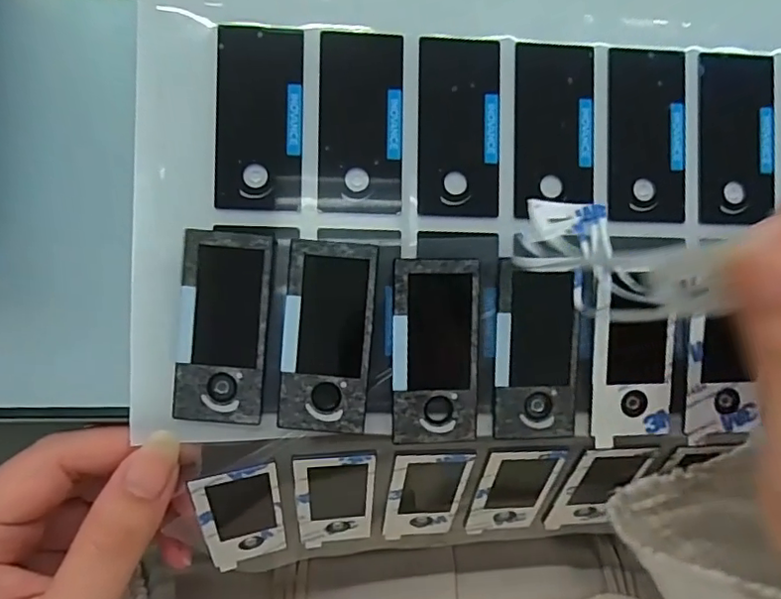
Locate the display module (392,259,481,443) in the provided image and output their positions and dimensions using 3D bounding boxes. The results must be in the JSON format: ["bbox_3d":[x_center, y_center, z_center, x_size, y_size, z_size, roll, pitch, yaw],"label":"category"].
[{"bbox_3d":[0.015,0.017,0.181,0.027,0.006,0.057,-1,88,-5],"label":"display module"}]

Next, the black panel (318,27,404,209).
[{"bbox_3d":[-0.010,-0.058,0.187,0.027,0.004,0.058,0,88,-5],"label":"black panel"}]

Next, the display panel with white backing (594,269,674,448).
[{"bbox_3d":[0.080,0.019,0.189,0.026,0.008,0.056,-4,89,-5],"label":"display panel with white backing"}]

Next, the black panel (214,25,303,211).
[{"bbox_3d":[-0.042,-0.059,0.184,0.027,0.004,0.059,1,88,-5],"label":"black panel"}]

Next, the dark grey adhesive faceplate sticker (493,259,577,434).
[{"bbox_3d":[0.048,0.017,0.184,0.027,0.007,0.055,-1,89,-5],"label":"dark grey adhesive faceplate sticker"}]

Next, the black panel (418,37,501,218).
[{"bbox_3d":[0.023,-0.058,0.190,0.027,0.004,0.059,0,88,-5],"label":"black panel"}]

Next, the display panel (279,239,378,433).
[{"bbox_3d":[-0.020,0.012,0.180,0.027,0.007,0.059,4,88,-5],"label":"display panel"}]

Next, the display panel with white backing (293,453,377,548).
[{"bbox_3d":[-0.020,0.072,0.206,0.027,0.005,0.062,-1,133,-5],"label":"display panel with white backing"}]

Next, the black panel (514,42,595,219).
[{"bbox_3d":[0.056,-0.058,0.193,0.027,0.004,0.057,0,88,-5],"label":"black panel"}]

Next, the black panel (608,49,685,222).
[{"bbox_3d":[0.088,-0.057,0.196,0.027,0.004,0.058,0,88,-5],"label":"black panel"}]

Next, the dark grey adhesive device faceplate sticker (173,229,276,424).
[{"bbox_3d":[-0.052,0.009,0.179,0.028,0.004,0.059,5,88,-5],"label":"dark grey adhesive device faceplate sticker"}]

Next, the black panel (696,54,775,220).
[{"bbox_3d":[0.121,-0.056,0.198,0.028,0.004,0.058,1,88,-5],"label":"black panel"}]

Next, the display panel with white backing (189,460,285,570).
[{"bbox_3d":[-0.052,0.077,0.200,0.027,0.004,0.060,-10,133,-16],"label":"display panel with white backing"}]

